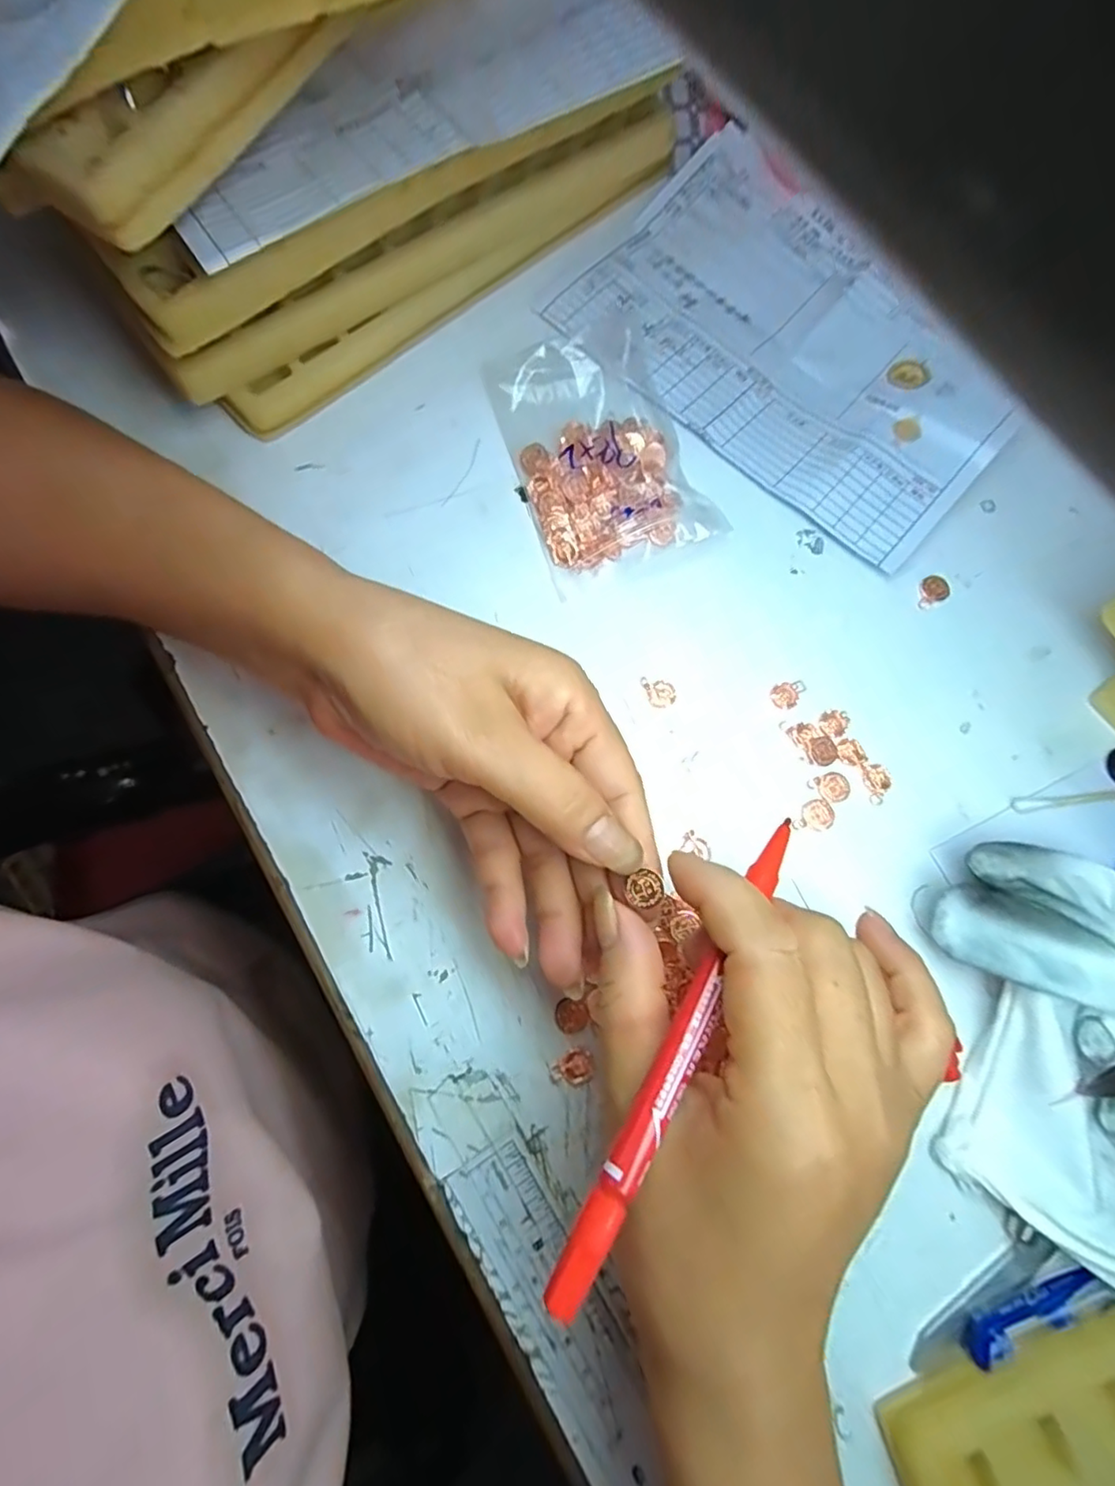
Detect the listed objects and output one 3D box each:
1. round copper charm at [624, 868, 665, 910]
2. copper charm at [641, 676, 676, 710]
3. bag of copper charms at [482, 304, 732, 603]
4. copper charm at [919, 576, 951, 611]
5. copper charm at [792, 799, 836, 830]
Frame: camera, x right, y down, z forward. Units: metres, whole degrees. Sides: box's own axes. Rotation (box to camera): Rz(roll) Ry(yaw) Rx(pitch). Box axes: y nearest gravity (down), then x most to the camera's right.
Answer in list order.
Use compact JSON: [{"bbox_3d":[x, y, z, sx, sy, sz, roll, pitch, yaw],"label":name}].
[{"bbox_3d":[0.026,0.044,0.181,0.012,0.004,0.010,-26,78,-6],"label":"round copper charm"},{"bbox_3d":[0.042,-0.021,0.250,0.012,0.004,0.014,-22,77,-5],"label":"copper charm"},{"bbox_3d":[0.018,-0.132,0.266,0.075,0.020,0.121,-19,77,-5],"label":"bag of copper charms"},{"bbox_3d":[0.163,-0.066,0.267,0.015,0.004,0.012,-26,78,-6],"label":"copper charm"},{"bbox_3d":[0.101,0.029,0.240,0.017,0.004,0.012,-24,77,-6],"label":"copper charm"}]

